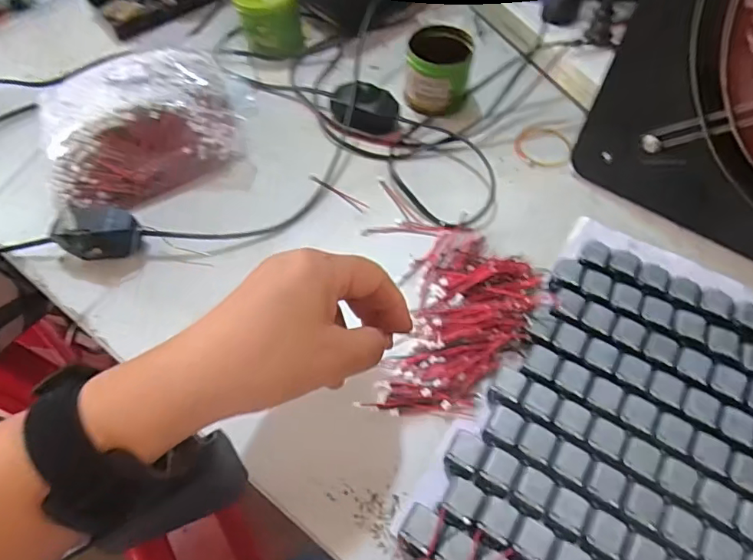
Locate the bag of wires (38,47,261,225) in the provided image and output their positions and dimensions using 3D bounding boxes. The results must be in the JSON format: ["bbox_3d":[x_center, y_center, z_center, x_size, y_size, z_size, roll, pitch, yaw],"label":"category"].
[{"bbox_3d":[-0.185,-0.127,0.413,0.167,0.049,0.135,-16,59,-9],"label":"bag of wires"}]

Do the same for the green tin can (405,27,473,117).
[{"bbox_3d":[0.052,-0.176,0.437,0.053,0.045,0.058,-1,58,1],"label":"green tin can"}]

